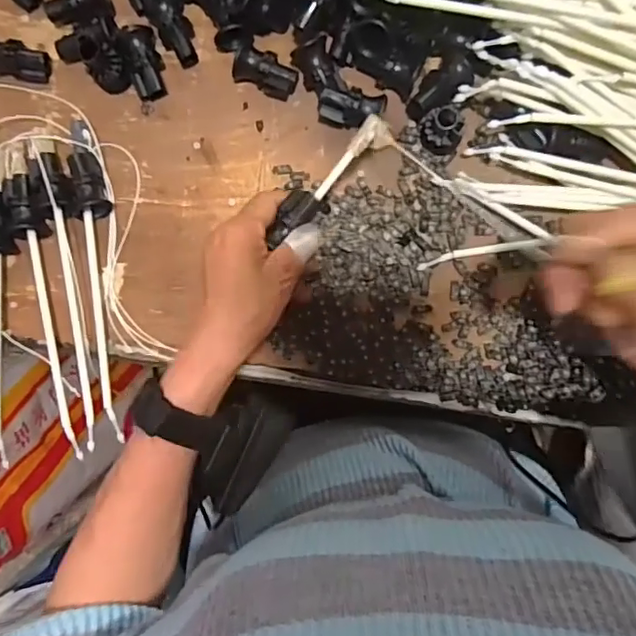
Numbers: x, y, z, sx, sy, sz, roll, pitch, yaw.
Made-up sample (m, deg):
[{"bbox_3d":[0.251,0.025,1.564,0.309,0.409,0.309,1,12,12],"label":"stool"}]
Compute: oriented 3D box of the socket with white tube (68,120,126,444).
[{"bbox_3d":[-0.166,-0.031,0.436,0.023,0.026,0.242,-9,93,4],"label":"socket with white tube"}]

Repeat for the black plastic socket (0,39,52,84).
[{"bbox_3d":[-0.235,-0.199,0.432,0.051,0.033,0.024,10,94,3],"label":"black plastic socket"}]

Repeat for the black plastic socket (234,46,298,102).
[{"bbox_3d":[-0.039,-0.185,0.425,0.044,0.029,0.026,23,94,2],"label":"black plastic socket"}]

